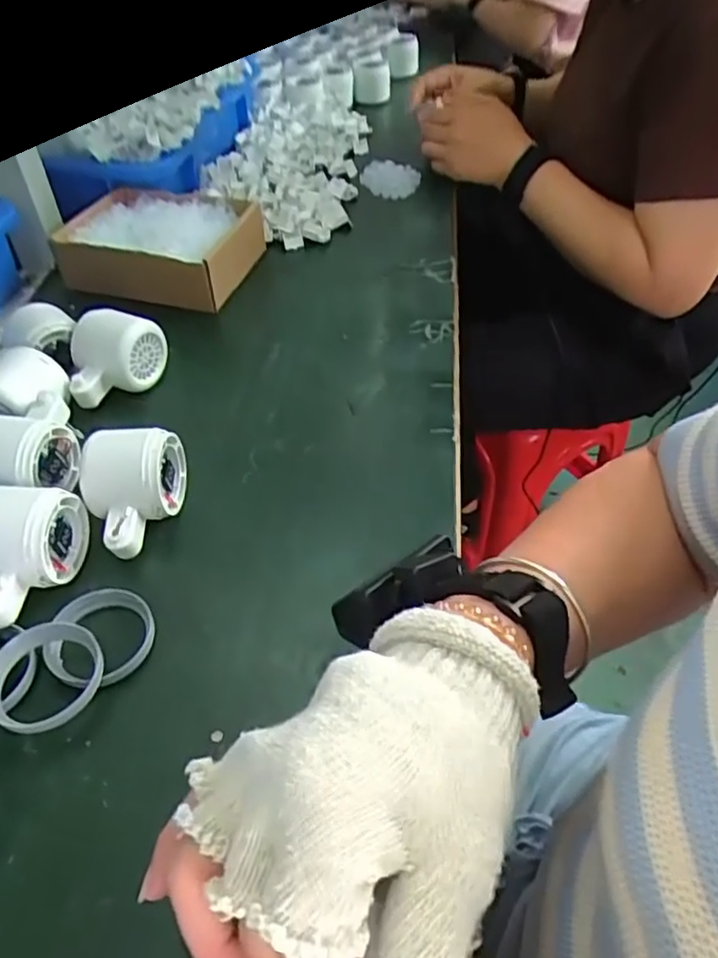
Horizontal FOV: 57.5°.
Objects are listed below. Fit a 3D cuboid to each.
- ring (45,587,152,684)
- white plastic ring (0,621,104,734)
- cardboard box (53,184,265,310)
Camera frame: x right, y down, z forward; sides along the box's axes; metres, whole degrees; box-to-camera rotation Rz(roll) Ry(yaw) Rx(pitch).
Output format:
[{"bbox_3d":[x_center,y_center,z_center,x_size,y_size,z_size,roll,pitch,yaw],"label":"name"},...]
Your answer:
[{"bbox_3d":[-0.148,0.090,0.375,0.055,0.014,0.056,-1,46,1],"label":"ring"},{"bbox_3d":[-0.169,0.107,0.352,0.057,0.012,0.057,6,56,-8],"label":"white plastic ring"},{"bbox_3d":[-0.190,-0.231,0.658,0.177,0.057,0.146,12,48,13],"label":"cardboard box"}]

